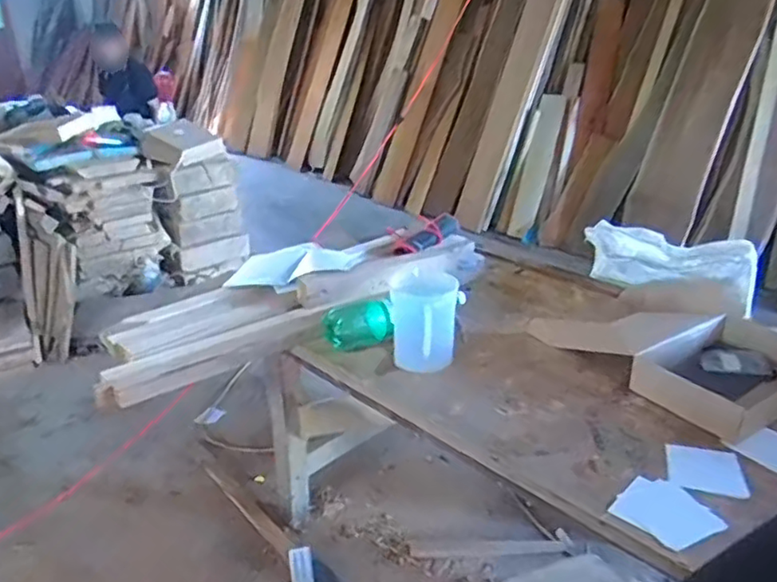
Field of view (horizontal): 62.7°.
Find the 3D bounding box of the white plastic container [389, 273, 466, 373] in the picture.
[{"bbox_3d":[0.072,0.061,1.220,0.130,0.162,0.109,0,24,2],"label":"white plastic container"}]

